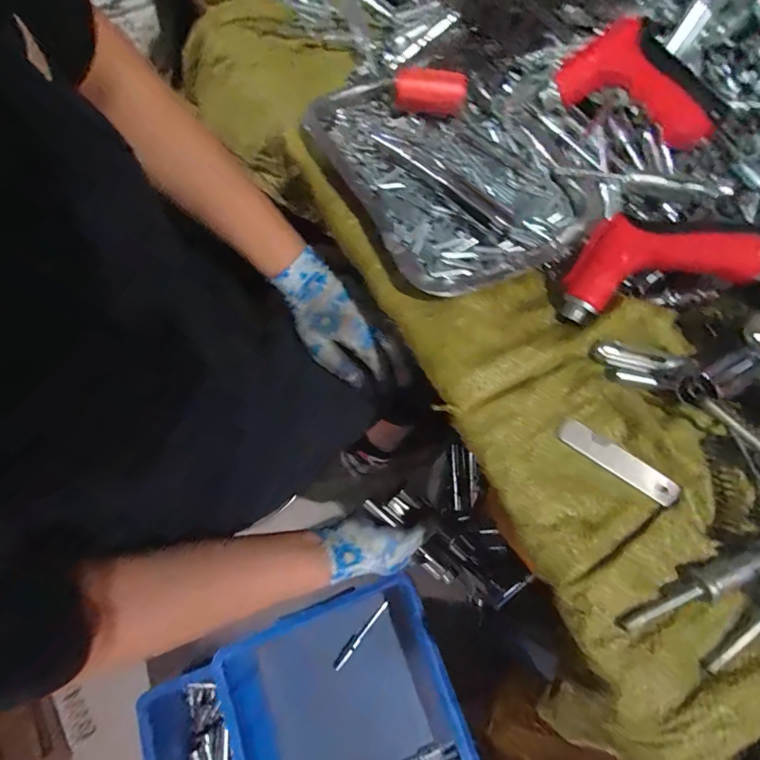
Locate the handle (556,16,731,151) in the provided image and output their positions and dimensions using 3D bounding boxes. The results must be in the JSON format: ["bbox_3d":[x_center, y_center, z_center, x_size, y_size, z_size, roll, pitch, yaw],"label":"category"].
[{"bbox_3d":[0.208,-0.234,0.346,0.131,0.066,0.032,39,73,14],"label":"handle"}]

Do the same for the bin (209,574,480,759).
[{"bbox_3d":[-0.024,0.469,0.545,0.255,0.151,0.341,-20,69,-8],"label":"bin"}]

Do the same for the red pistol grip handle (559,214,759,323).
[{"bbox_3d":[0.206,-0.088,0.312,0.135,0.045,0.069,-4,65,27],"label":"red pistol grip handle"}]

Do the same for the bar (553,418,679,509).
[{"bbox_3d":[0.169,0.057,0.302,0.085,0.004,0.020,33,72,13],"label":"bar"}]

